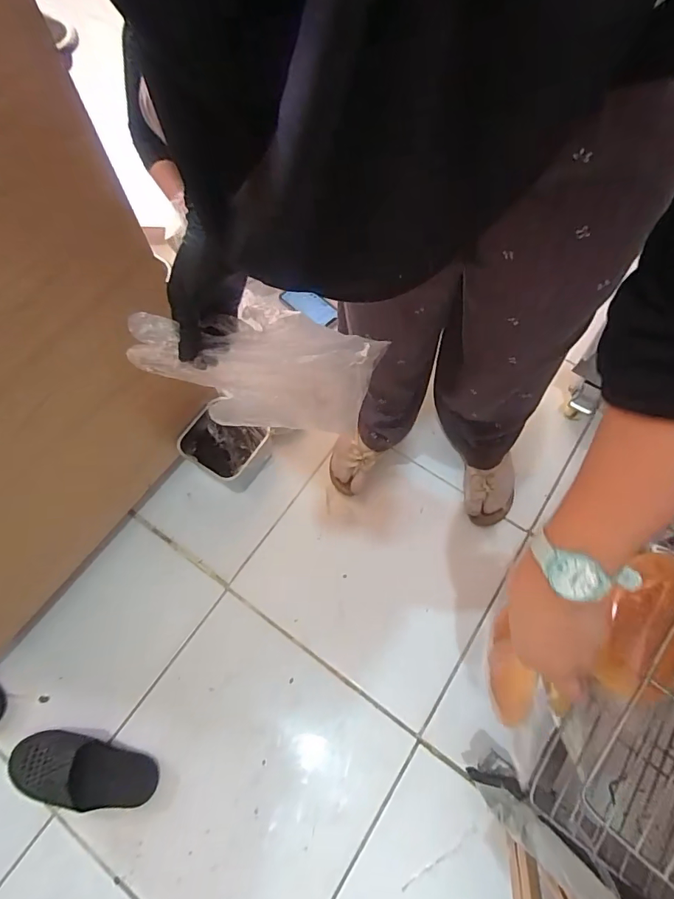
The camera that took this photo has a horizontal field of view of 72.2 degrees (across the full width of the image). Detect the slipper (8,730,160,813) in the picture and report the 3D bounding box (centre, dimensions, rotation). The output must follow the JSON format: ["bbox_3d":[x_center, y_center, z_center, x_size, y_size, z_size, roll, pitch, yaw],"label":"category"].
[{"bbox_3d":[-0.386,0.486,0.699,0.217,0.061,0.079,10,67,5],"label":"slipper"}]

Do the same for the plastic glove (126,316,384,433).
[{"bbox_3d":[-0.079,-0.075,0.448,0.225,0.031,0.104,4,94,-7],"label":"plastic glove"}]

